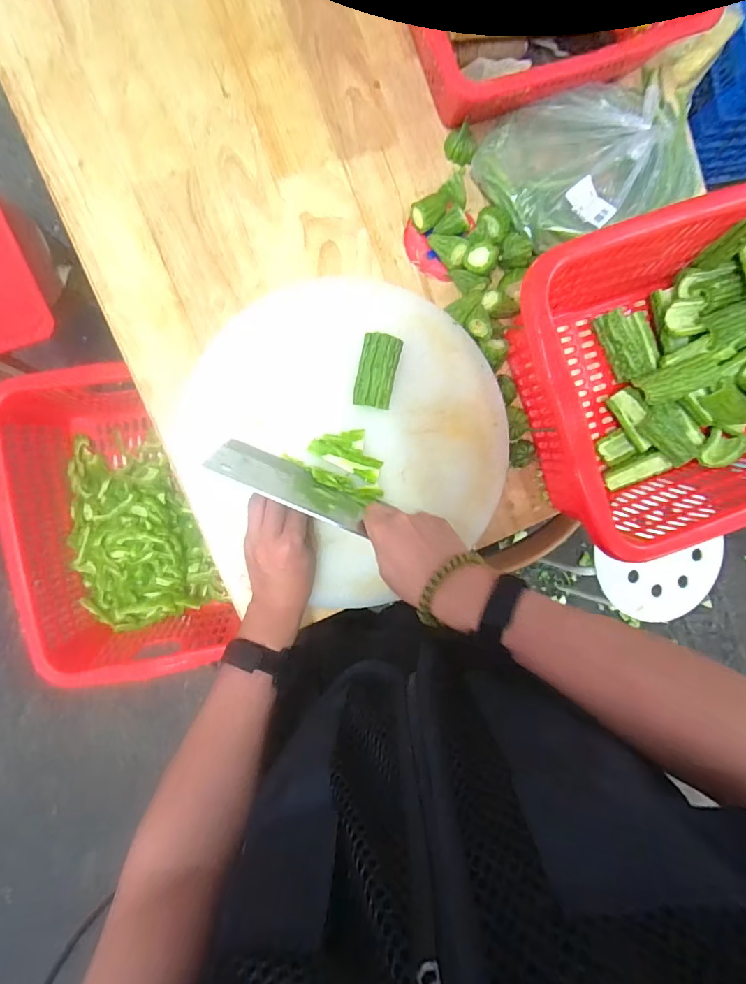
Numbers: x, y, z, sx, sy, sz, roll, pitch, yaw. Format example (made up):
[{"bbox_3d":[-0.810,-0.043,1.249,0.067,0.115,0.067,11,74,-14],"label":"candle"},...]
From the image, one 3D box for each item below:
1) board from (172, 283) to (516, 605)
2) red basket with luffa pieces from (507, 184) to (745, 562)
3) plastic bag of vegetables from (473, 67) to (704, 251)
[{"bbox_3d":[-0.027,-0.057,0.518,0.362,0.046,0.357,0,93,-9],"label":"board"},{"bbox_3d":[0.386,-0.148,0.535,0.456,0.168,0.322,-20,96,-7],"label":"red basket with luffa pieces"},{"bbox_3d":[0.259,-0.404,0.542,0.250,0.064,0.168,-21,96,-7],"label":"plastic bag of vegetables"}]

